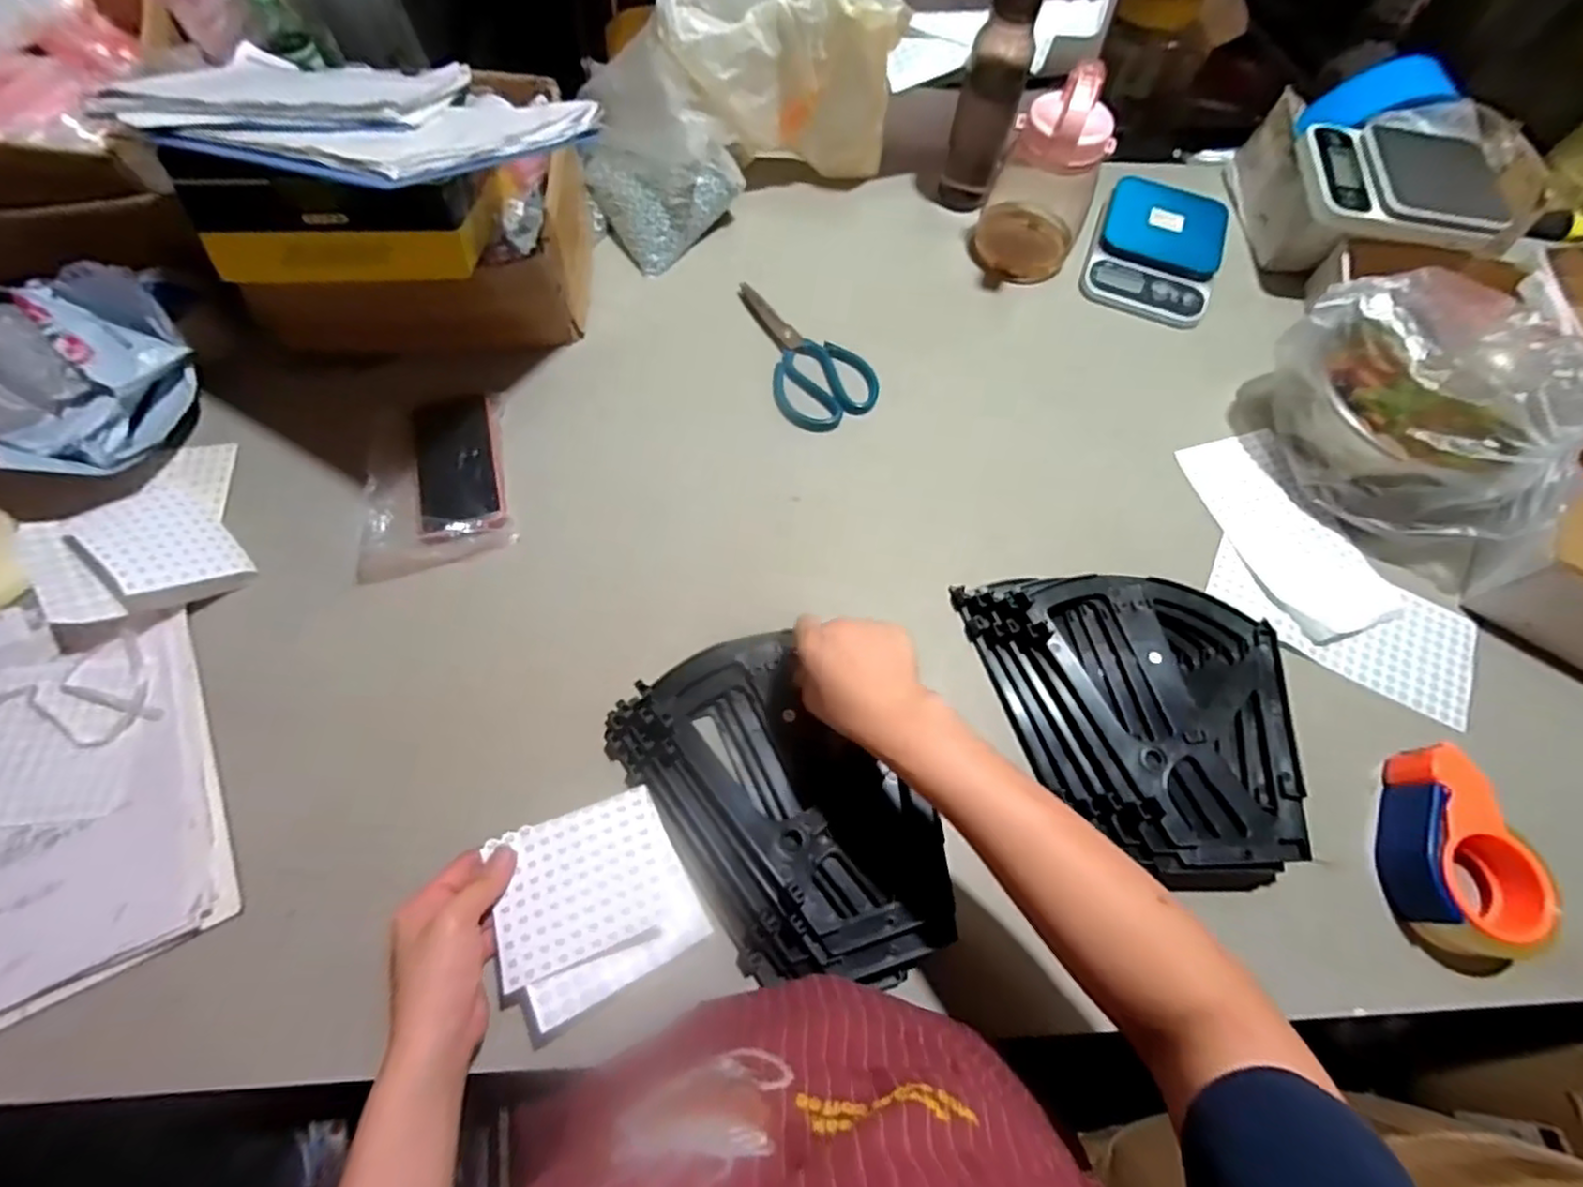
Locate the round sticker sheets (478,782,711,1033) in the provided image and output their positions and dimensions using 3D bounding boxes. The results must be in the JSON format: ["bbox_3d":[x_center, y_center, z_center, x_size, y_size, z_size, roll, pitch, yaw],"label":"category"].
[{"bbox_3d":[-0.144,0.218,0.481,0.129,0.029,0.125,-24,68,-13],"label":"round sticker sheets"}]

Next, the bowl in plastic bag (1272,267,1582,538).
[{"bbox_3d":[0.608,-0.166,0.644,0.175,0.159,0.248,-12,67,-8],"label":"bowl in plastic bag"}]

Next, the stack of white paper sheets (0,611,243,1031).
[{"bbox_3d":[-0.569,0.151,0.505,0.224,0.014,0.302,-28,70,-14],"label":"stack of white paper sheets"}]

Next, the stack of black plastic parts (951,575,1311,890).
[{"bbox_3d":[0.289,0.107,0.564,0.252,0.043,0.244,2,66,-2],"label":"stack of black plastic parts"}]

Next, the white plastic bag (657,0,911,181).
[{"bbox_3d":[-0.014,-0.576,0.769,0.255,0.211,0.090,-5,66,-5],"label":"white plastic bag"}]

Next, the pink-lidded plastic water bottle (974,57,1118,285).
[{"bbox_3d":[0.279,-0.454,0.735,0.113,0.203,0.112,21,67,7],"label":"pink-lidded plastic water bottle"}]

